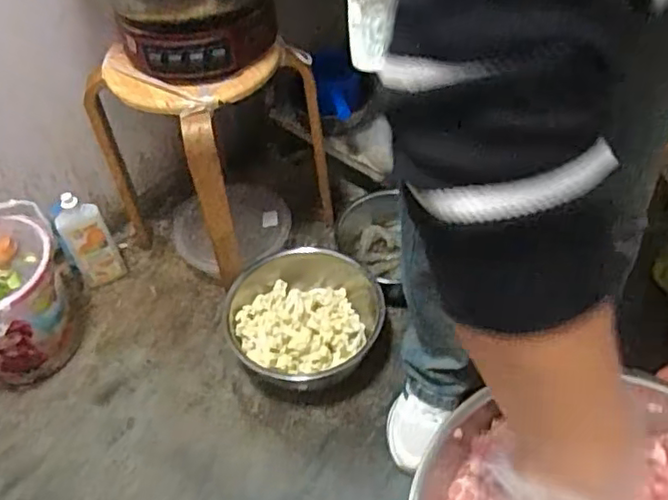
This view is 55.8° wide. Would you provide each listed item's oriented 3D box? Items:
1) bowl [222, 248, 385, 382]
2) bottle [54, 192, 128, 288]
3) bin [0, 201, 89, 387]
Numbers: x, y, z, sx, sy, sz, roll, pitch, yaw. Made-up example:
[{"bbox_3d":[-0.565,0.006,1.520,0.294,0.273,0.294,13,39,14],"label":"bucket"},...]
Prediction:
[{"bbox_3d":[-0.057,0.129,1.099,0.267,0.101,0.255,-2,48,2],"label":"bowl"},{"bbox_3d":[-0.451,-0.014,1.165,0.081,0.195,0.055,-29,53,-21],"label":"bottle"},{"bbox_3d":[-0.547,0.091,1.061,0.196,0.241,0.239,-14,49,-9],"label":"bin"}]

